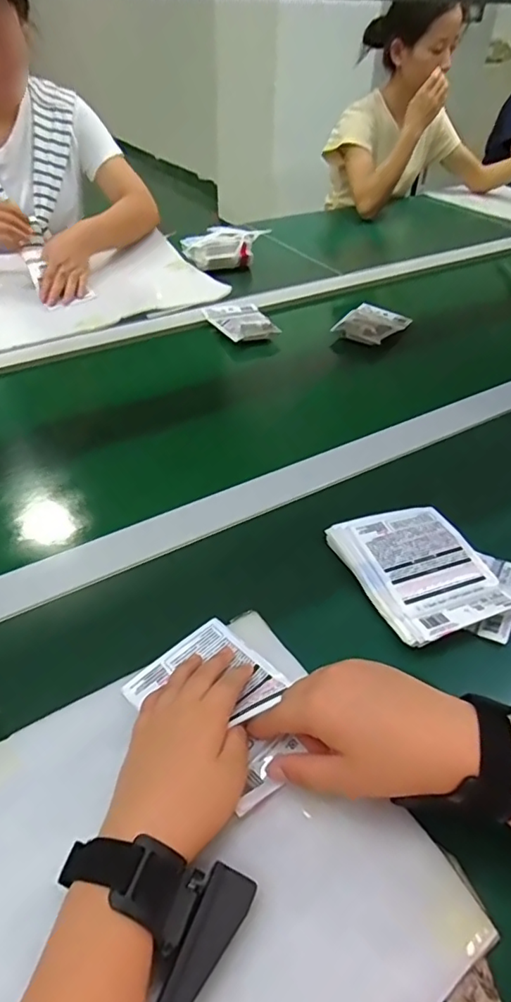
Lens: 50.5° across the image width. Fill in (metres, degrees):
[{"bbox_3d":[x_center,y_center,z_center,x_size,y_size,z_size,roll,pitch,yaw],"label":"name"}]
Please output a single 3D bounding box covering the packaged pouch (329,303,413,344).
[{"bbox_3d":[0.205,-0.313,0.929,0.101,0.027,0.141,23,47,21],"label":"packaged pouch"}]

